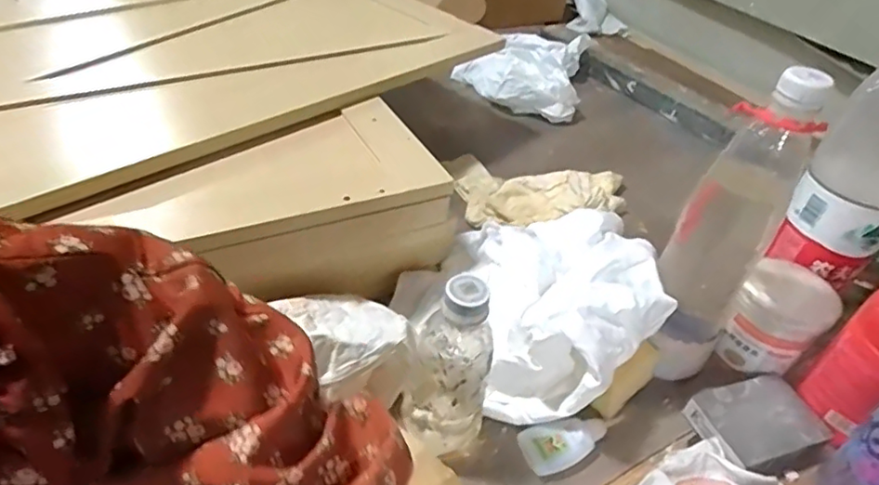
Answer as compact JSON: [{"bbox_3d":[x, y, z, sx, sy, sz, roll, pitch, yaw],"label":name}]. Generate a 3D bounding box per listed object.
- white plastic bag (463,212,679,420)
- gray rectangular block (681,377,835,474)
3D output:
[{"bbox_3d":[0.114,0.048,0.533,0.148,0.115,0.223,4,39,-3],"label":"white plastic bag"},{"bbox_3d":[0.272,0.155,0.499,0.099,0.024,0.073,-12,43,-22],"label":"gray rectangular block"}]

